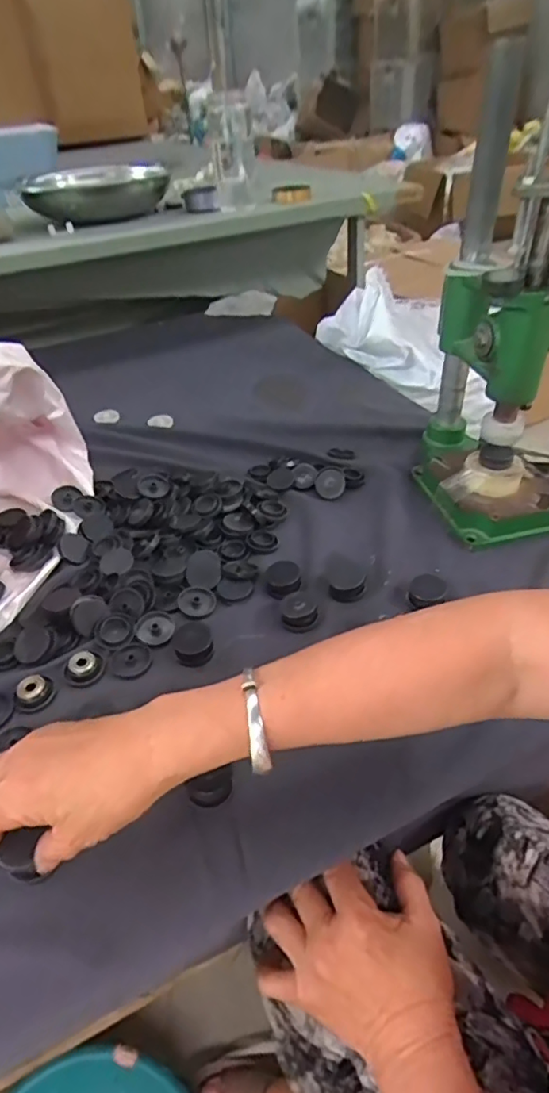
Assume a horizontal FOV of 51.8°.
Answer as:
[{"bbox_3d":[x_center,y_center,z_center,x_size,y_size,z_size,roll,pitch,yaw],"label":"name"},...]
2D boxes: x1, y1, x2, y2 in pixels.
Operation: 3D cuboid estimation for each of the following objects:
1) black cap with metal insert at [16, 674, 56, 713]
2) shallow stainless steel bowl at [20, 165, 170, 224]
[{"bbox_3d":[-0.191,0.116,0.449,0.030,0.013,0.024,-29,46,-26],"label":"black cap with metal insert"},{"bbox_3d":[-0.305,-0.622,0.990,0.243,0.058,0.220,-7,41,-3],"label":"shallow stainless steel bowl"}]

